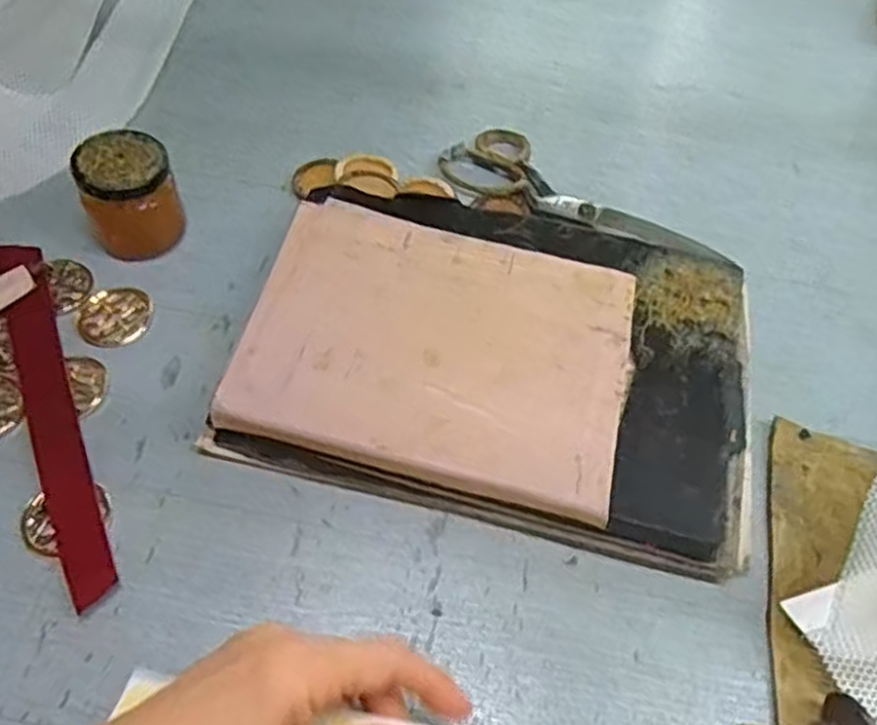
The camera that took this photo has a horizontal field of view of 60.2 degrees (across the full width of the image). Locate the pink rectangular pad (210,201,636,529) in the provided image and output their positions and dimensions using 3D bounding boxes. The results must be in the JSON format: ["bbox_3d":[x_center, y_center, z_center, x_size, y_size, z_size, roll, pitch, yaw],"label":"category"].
[{"bbox_3d":[-0.001,-0.011,0.446,0.221,0.008,0.167,15,56,7],"label":"pink rectangular pad"}]

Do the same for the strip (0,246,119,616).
[{"bbox_3d":[-0.232,0.024,0.448,0.028,0.011,0.250,-24,59,-10],"label":"strip"}]

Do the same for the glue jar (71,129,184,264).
[{"bbox_3d":[-0.201,-0.109,0.499,0.055,0.066,0.051,2,56,-2],"label":"glue jar"}]

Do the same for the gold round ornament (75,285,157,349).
[{"bbox_3d":[-0.208,-0.030,0.486,0.044,0.009,0.044,2,56,-2],"label":"gold round ornament"}]

